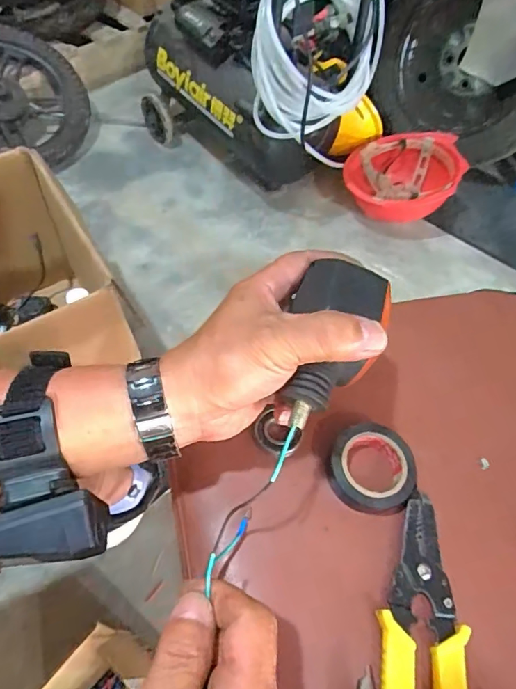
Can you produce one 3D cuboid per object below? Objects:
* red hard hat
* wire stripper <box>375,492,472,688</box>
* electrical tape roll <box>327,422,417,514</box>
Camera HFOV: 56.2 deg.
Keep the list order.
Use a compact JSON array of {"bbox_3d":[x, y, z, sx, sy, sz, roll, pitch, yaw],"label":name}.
[{"bbox_3d":[0.310,-0.354,1.062,0.234,0.134,0.189,0,59,-3],"label":"red hard hat"},{"bbox_3d":[0.095,0.169,0.279,0.048,0.016,0.155,9,59,3],"label":"wire stripper"},{"bbox_3d":[0.077,0.083,0.325,0.055,0.017,0.056,1,59,-2],"label":"electrical tape roll"}]

